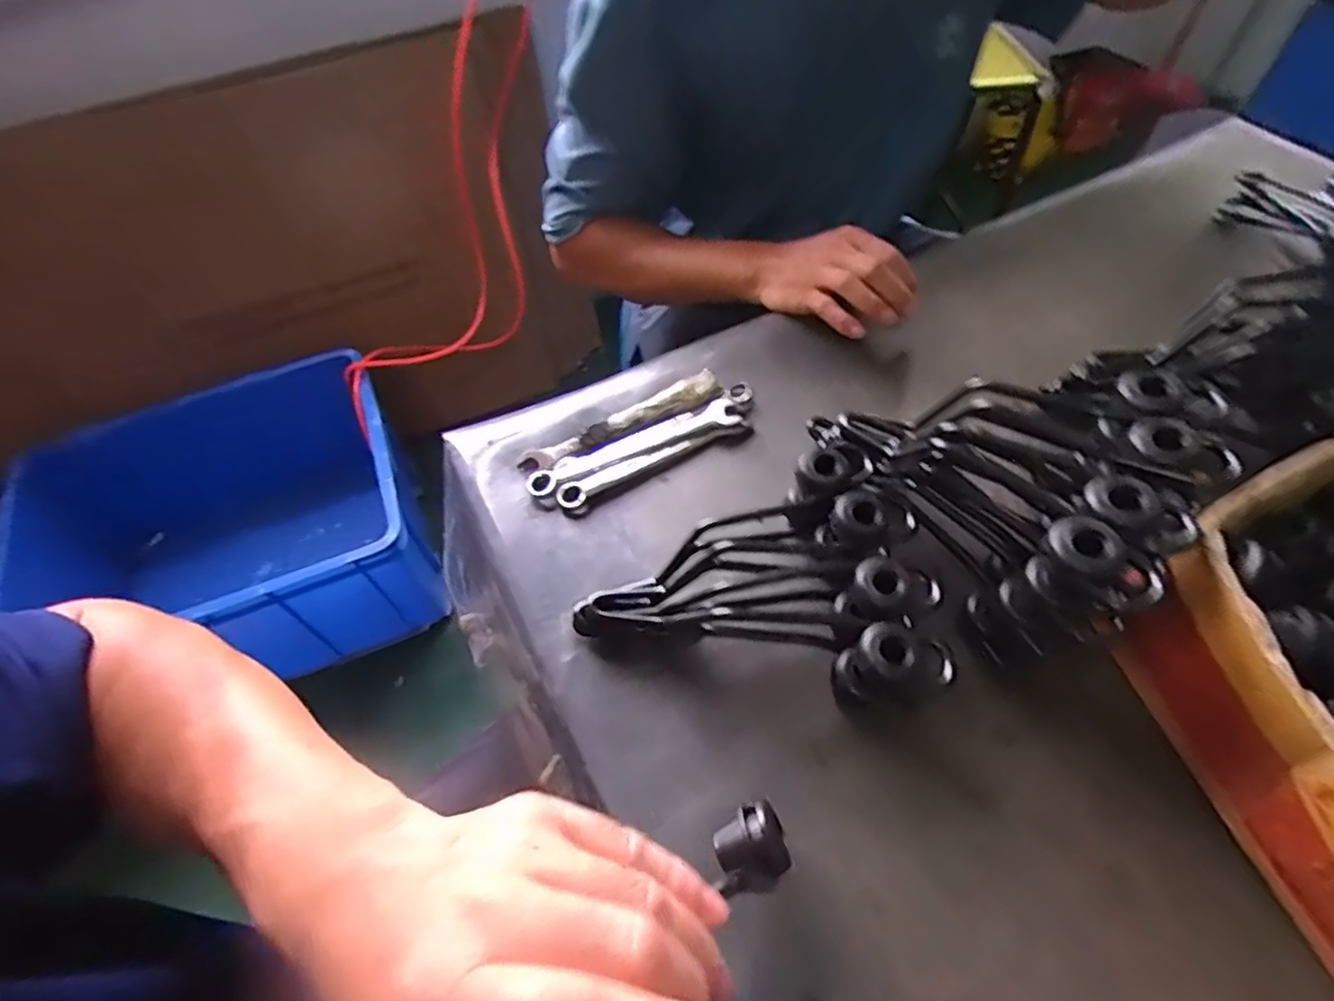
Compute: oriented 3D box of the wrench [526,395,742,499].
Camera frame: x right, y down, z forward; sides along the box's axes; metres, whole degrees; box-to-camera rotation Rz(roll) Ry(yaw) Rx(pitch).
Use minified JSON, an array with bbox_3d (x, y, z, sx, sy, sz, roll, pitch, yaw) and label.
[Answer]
[{"bbox_3d":[-0.023,-0.038,0.489,0.165,0.010,0.022,-23,56,-12],"label":"wrench"}]

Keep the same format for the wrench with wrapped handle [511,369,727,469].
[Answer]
[{"bbox_3d":[-0.033,-0.059,0.501,0.161,0.014,0.027,-23,56,-12],"label":"wrench with wrapped handle"}]

